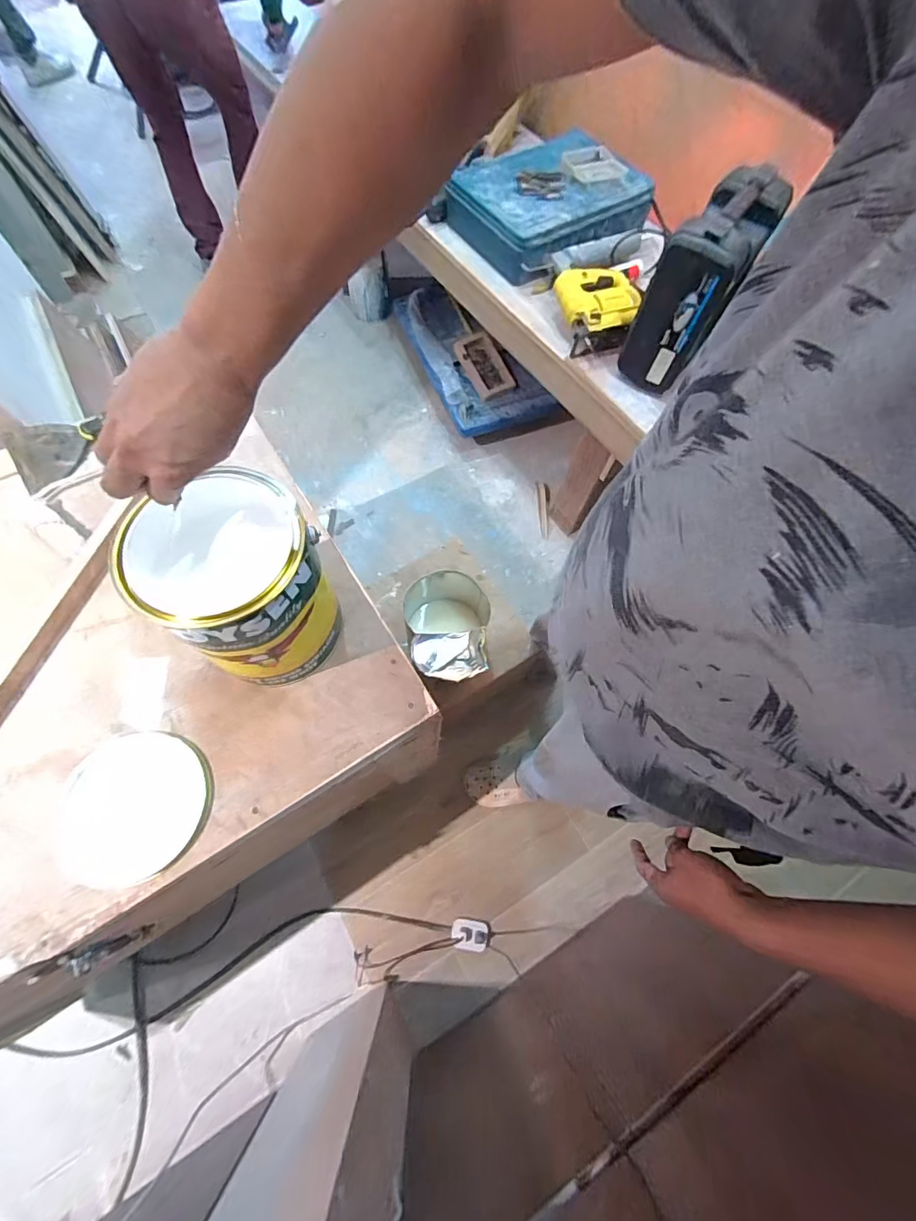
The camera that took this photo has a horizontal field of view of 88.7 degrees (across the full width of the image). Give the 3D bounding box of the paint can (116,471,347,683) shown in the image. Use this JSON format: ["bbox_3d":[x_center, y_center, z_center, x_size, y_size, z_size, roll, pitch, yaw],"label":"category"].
[{"bbox_3d":[-0.228,-0.027,0.503,0.172,0.194,0.156,43,71,14],"label":"paint can"}]

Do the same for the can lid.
[{"bbox_3d":[-0.346,0.209,0.504,0.147,0.005,0.147,1,66,-3],"label":"can lid"}]

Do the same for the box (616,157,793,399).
[{"bbox_3d":[0.483,-0.657,0.954,0.146,0.319,0.234,31,68,10],"label":"box"}]

